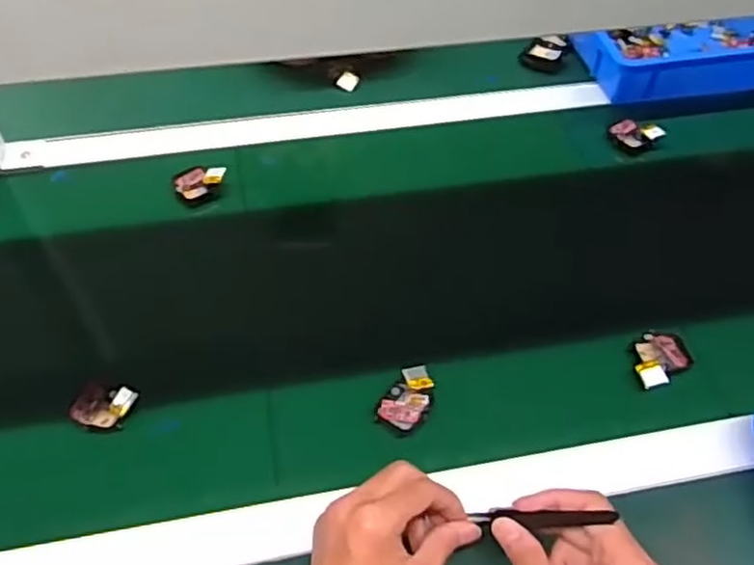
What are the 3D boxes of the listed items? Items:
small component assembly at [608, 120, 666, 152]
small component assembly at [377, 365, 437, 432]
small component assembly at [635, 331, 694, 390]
[{"bbox_3d":[0.284,-0.165,0.773,0.044,0.012,0.050,-30,56,-27],"label":"small component assembly"},{"bbox_3d":[0.027,0.092,0.561,0.037,0.014,0.053,27,52,20],"label":"small component assembly"},{"bbox_3d":[0.237,0.063,0.590,0.061,0.012,0.041,-28,55,-26],"label":"small component assembly"}]

